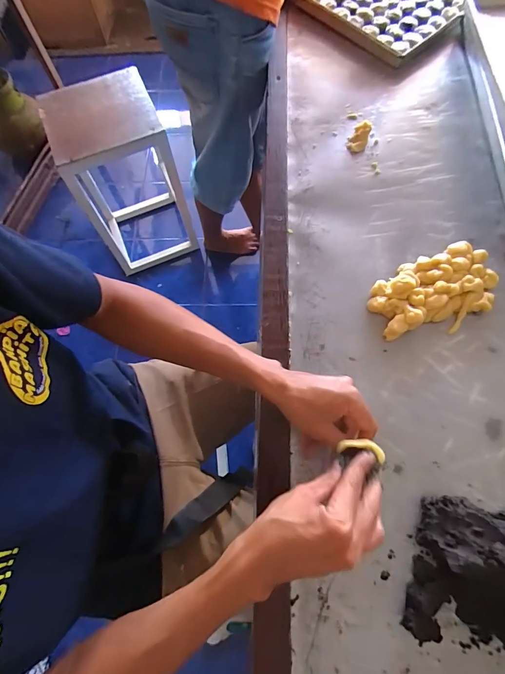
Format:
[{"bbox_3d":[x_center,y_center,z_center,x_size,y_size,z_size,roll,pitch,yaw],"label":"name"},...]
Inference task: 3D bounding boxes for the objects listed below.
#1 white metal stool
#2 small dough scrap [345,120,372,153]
[{"bbox_3d":[-0.426,-0.531,1.239,0.303,0.563,0.338,-24,69,-7],"label":"white metal stool"},{"bbox_3d":[0.183,-0.346,0.609,0.033,0.025,0.050,18,70,9],"label":"small dough scrap"}]

